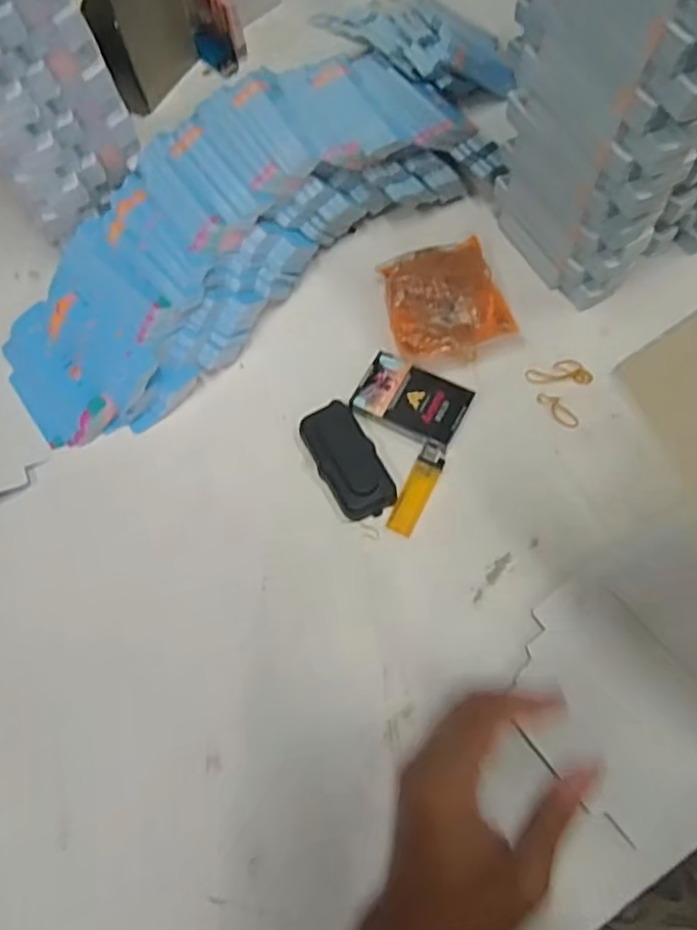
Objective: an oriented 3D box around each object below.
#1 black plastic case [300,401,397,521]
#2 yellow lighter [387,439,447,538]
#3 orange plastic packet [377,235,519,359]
[{"bbox_3d":[-0.001,-0.006,0.574,0.052,0.017,0.106,-25,71,-8],"label":"black plastic case"},{"bbox_3d":[0.062,0.020,0.569,0.025,0.010,0.088,25,72,10],"label":"yellow lighter"},{"bbox_3d":[0.096,-0.160,0.630,0.112,0.025,0.114,-14,70,-4],"label":"orange plastic packet"}]

